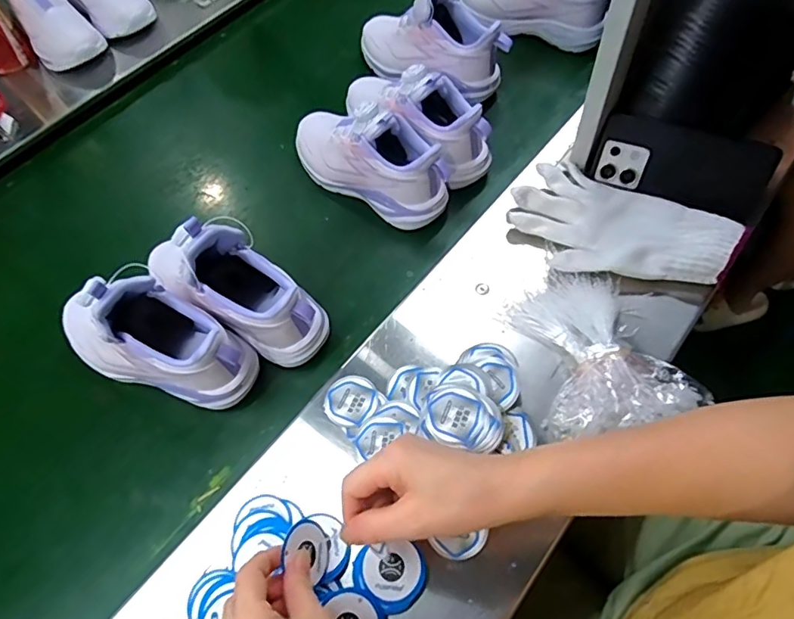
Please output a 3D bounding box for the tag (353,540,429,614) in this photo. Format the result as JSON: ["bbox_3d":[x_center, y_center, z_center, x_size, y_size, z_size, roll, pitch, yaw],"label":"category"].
[{"bbox_3d":[-0.004,0.203,0.400,0.052,0.007,0.049,0,66,1],"label":"tag"}]

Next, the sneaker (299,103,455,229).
[{"bbox_3d":[-0.038,-0.184,0.599,0.216,0.106,0.078,34,71,15],"label":"sneaker"}]

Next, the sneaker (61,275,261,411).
[{"bbox_3d":[-0.244,0.023,0.486,0.212,0.114,0.084,16,67,8],"label":"sneaker"}]

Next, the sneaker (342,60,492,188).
[{"bbox_3d":[0.013,-0.231,0.619,0.217,0.108,0.088,38,72,16],"label":"sneaker"}]

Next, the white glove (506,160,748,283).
[{"bbox_3d":[0.222,-0.084,0.528,0.211,0.047,0.133,29,70,13],"label":"white glove"}]

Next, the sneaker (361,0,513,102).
[{"bbox_3d":[0.041,-0.355,0.682,0.215,0.128,0.098,30,70,13],"label":"sneaker"}]

